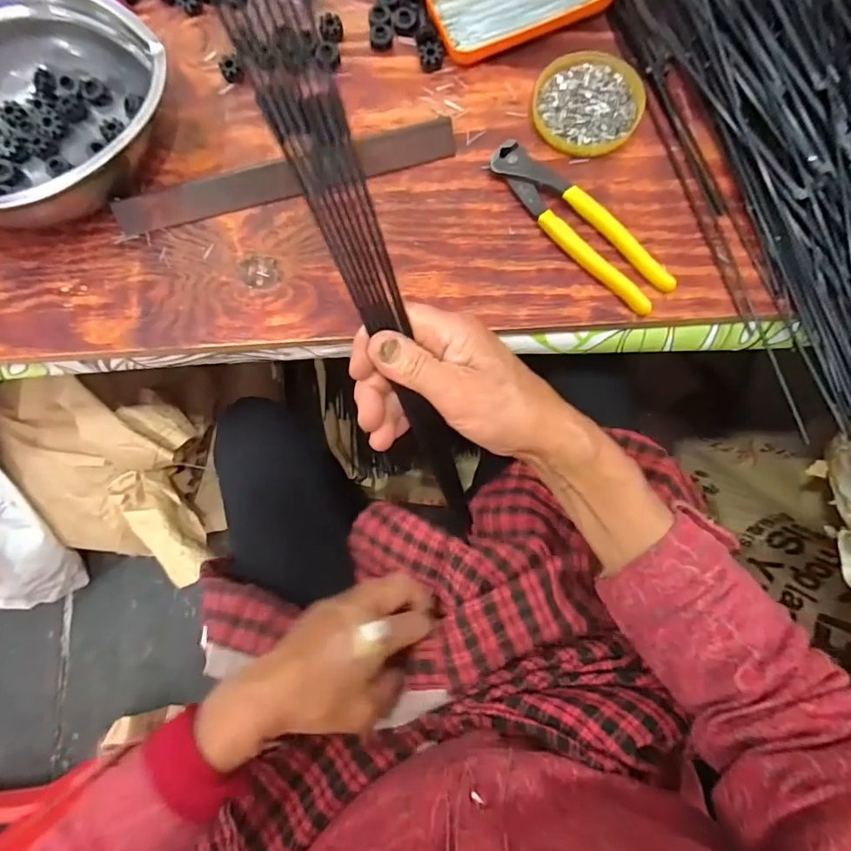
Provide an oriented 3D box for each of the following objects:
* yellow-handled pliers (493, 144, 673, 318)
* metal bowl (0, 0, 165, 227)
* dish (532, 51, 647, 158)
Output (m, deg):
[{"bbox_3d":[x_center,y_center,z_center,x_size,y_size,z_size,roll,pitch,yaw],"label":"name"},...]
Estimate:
[{"bbox_3d":[0.111,-0.148,0.371,0.036,0.015,0.162,-43,82,-6],"label":"yellow-handled pliers"},{"bbox_3d":[-0.300,-0.232,0.371,0.197,0.074,0.197,0,80,1],"label":"metal bowl"},{"bbox_3d":[0.126,-0.253,0.389,0.081,0.008,0.092,6,80,2],"label":"dish"}]

